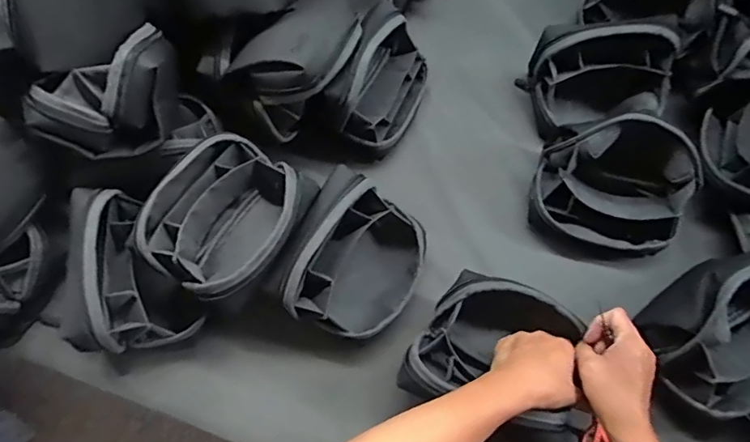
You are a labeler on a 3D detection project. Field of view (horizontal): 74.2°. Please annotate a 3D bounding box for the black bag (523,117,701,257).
[{"bbox_3d":[0.266,-0.032,0.551,0.161,0.131,0.099,14,67,7],"label":"black bag"}]

